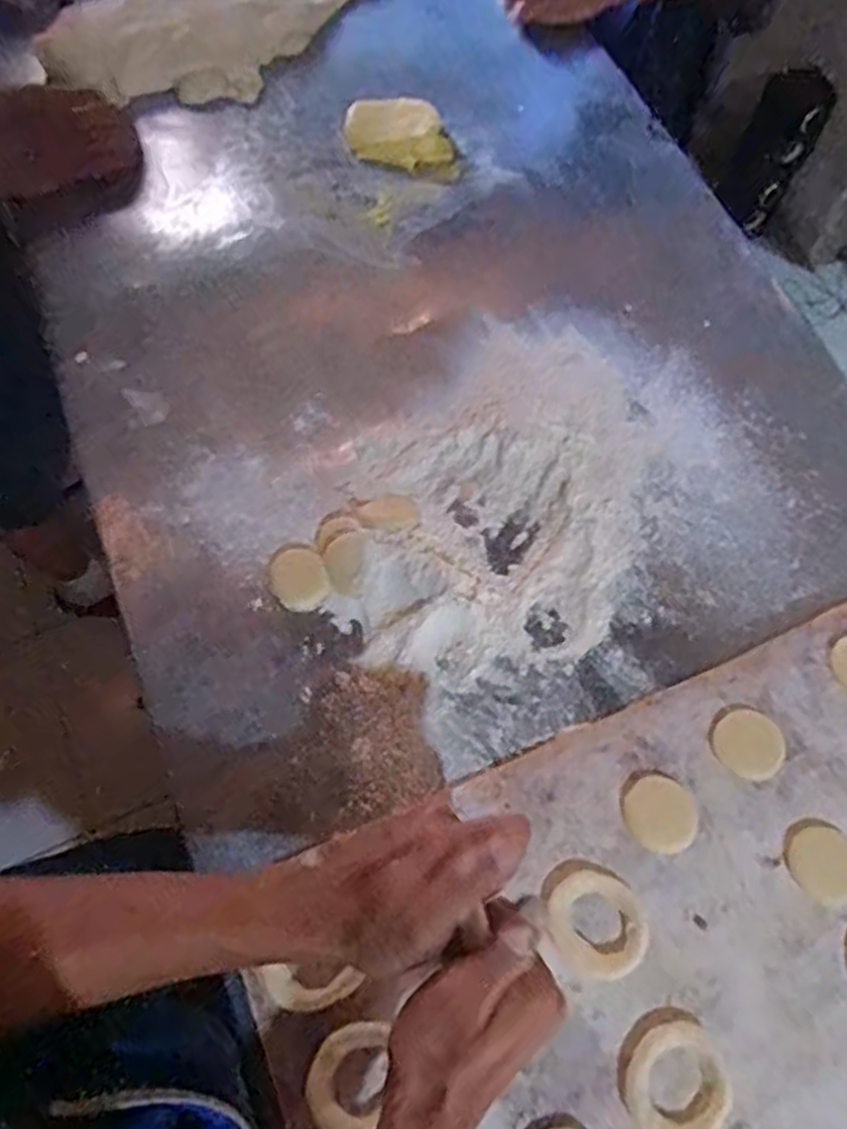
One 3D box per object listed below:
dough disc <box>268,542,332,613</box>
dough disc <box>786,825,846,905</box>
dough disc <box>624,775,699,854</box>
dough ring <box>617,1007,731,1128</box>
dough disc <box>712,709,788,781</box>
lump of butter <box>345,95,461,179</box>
[{"bbox_3d":[-0.092,0.009,0.557,0.042,0.004,0.051,-22,68,-12],"label":"dough disc"},{"bbox_3d":[0.260,0.192,0.486,0.047,0.004,0.046,1,65,-2],"label":"dough disc"},{"bbox_3d":[0.156,0.164,0.496,0.046,0.004,0.047,1,65,-2],"label":"dough disc"},{"bbox_3d":[0.142,0.295,0.433,0.059,0.012,0.064,1,65,-2],"label":"dough ring"},{"bbox_3d":[0.223,0.124,0.517,0.045,0.010,0.043,1,65,-2],"label":"dough disc"},{"bbox_3d":[-0.019,-0.413,0.728,0.117,0.029,0.068,17,66,6],"label":"lump of butter"}]

